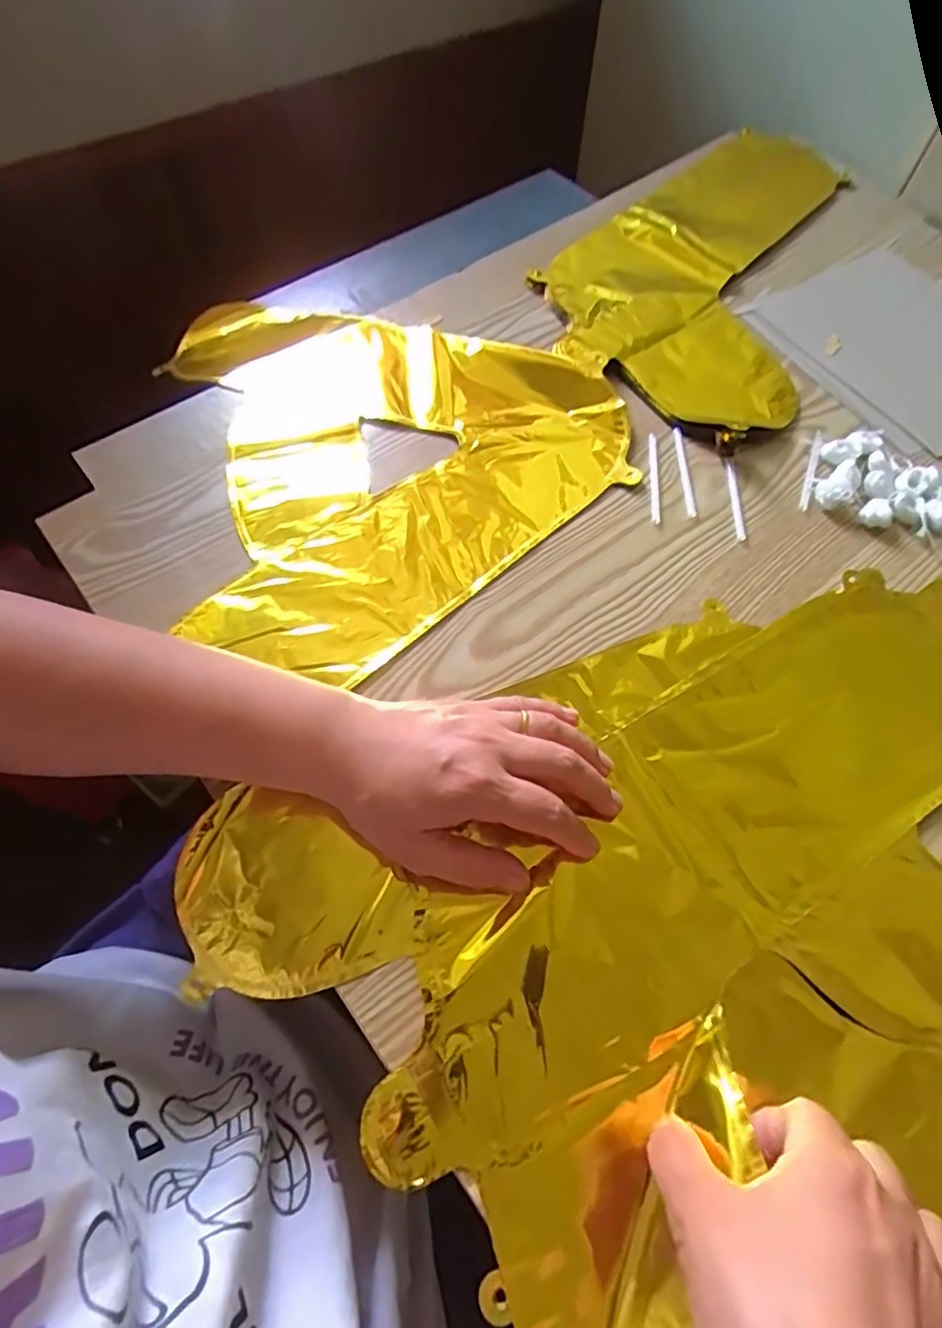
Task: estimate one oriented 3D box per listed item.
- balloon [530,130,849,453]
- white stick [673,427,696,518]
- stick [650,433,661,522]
[{"bbox_3d":[0.253,-0.368,0.571,0.237,0.053,0.454,37,67,16],"label":"balloon"},{"bbox_3d":[0.153,-0.139,0.440,0.007,0.004,0.084,3,62,-1],"label":"white stick"},{"bbox_3d":[0.130,-0.133,0.434,0.007,0.004,0.084,7,62,1],"label":"stick"}]

